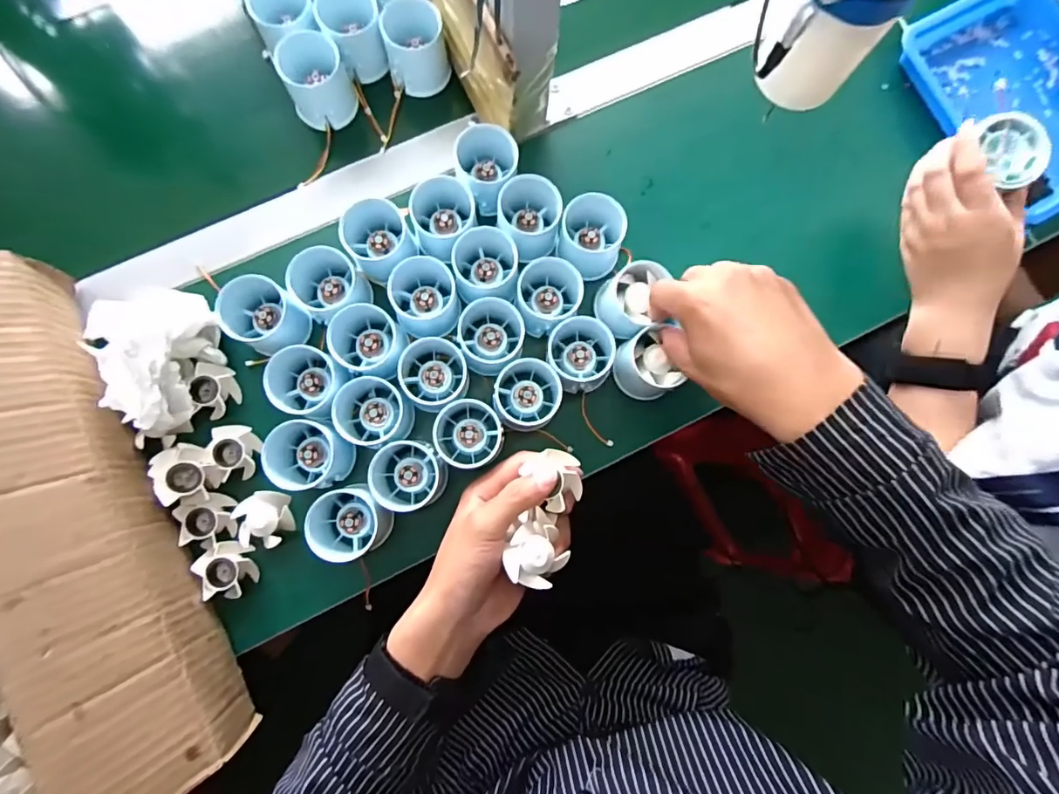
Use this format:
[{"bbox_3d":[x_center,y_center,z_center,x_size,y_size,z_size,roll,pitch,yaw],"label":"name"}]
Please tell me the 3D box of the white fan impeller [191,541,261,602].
[{"bbox_3d":[-0.236,0.135,0.392,0.041,0.015,0.043,-5,83,-4],"label":"white fan impeller"}]

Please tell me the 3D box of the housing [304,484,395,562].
[{"bbox_3d":[-0.136,0.096,0.392,0.053,0.057,0.052,0,83,-3],"label":"housing"}]

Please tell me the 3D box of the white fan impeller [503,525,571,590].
[{"bbox_3d":[0.005,0.109,0.347,0.040,0.016,0.041,0,84,-5],"label":"white fan impeller"}]

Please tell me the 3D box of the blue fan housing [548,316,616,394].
[{"bbox_3d":[0.044,-0.034,0.416,0.055,0.039,0.054,0,83,-3],"label":"blue fan housing"}]

